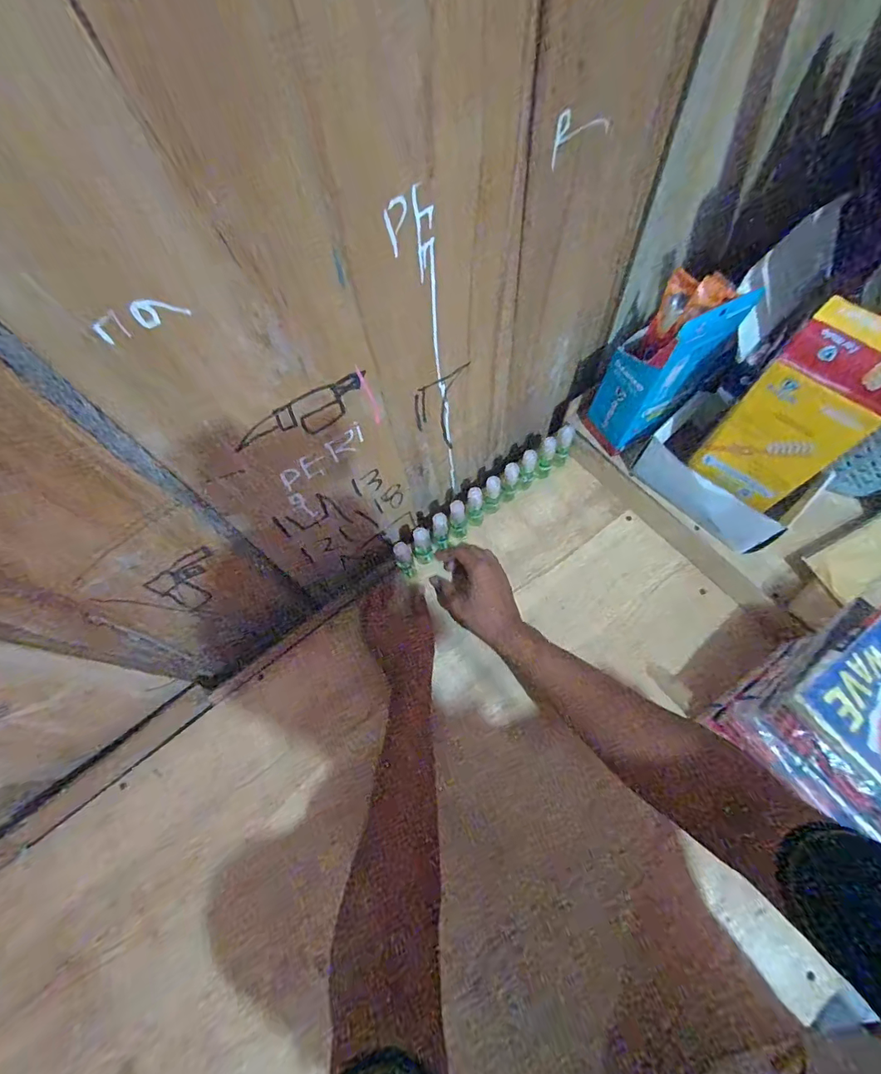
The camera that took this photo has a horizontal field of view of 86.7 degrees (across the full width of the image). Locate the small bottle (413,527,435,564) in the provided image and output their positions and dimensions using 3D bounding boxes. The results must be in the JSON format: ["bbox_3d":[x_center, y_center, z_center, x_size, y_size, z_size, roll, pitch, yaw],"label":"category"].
[{"bbox_3d":[-0.023,0.014,0.604,0.024,0.059,0.030,-16,67,-4],"label":"small bottle"}]

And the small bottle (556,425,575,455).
[{"bbox_3d":[0.171,-0.130,0.653,0.021,0.064,0.020,16,69,10],"label":"small bottle"}]

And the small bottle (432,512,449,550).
[{"bbox_3d":[0.001,-0.005,0.607,0.020,0.067,0.016,-13,57,-5],"label":"small bottle"}]

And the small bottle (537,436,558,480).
[{"bbox_3d":[0.147,-0.109,0.645,0.018,0.085,0.019,16,69,10],"label":"small bottle"}]

